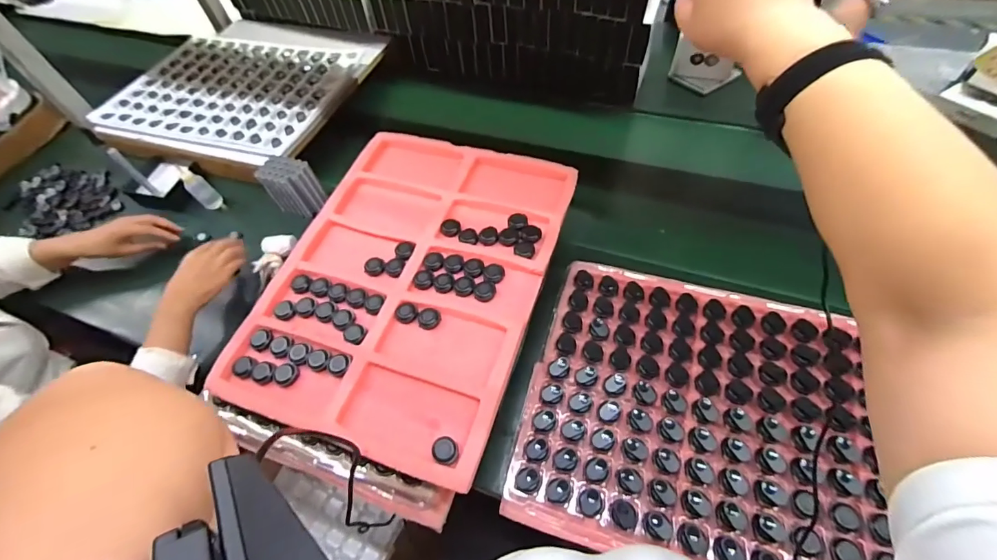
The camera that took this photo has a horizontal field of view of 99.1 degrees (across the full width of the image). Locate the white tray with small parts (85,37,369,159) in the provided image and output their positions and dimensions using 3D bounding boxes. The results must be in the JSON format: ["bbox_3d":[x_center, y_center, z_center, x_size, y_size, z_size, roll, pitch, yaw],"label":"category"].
[{"bbox_3d":[-0.616,-0.439,0.970,0.532,0.019,0.360,13,57,13],"label":"white tray with small parts"}]

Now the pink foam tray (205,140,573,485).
[{"bbox_3d":[-0.138,-0.015,0.630,0.388,0.044,0.510,14,57,14],"label":"pink foam tray"}]

